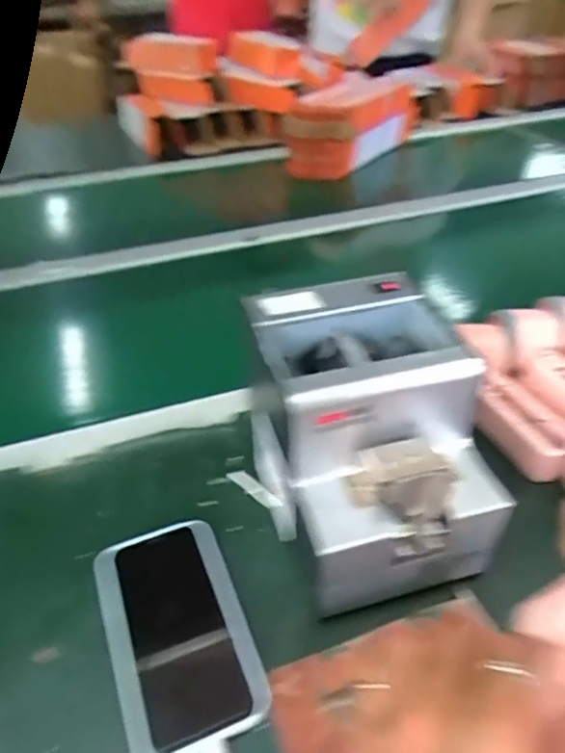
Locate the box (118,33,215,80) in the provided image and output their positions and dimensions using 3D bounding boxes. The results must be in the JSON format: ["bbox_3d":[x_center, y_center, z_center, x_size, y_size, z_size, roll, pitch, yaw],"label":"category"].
[{"bbox_3d":[-0.236,-0.667,1.185,0.205,0.078,0.057,20,40,24],"label":"box"}]

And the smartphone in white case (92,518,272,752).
[{"bbox_3d":[-0.068,0.162,0.366,0.083,0.020,0.145,-13,38,-18],"label":"smartphone in white case"}]

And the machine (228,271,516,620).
[{"bbox_3d":[0.052,0.042,0.390,0.141,0.143,0.171,-9,40,-9],"label":"machine"}]

